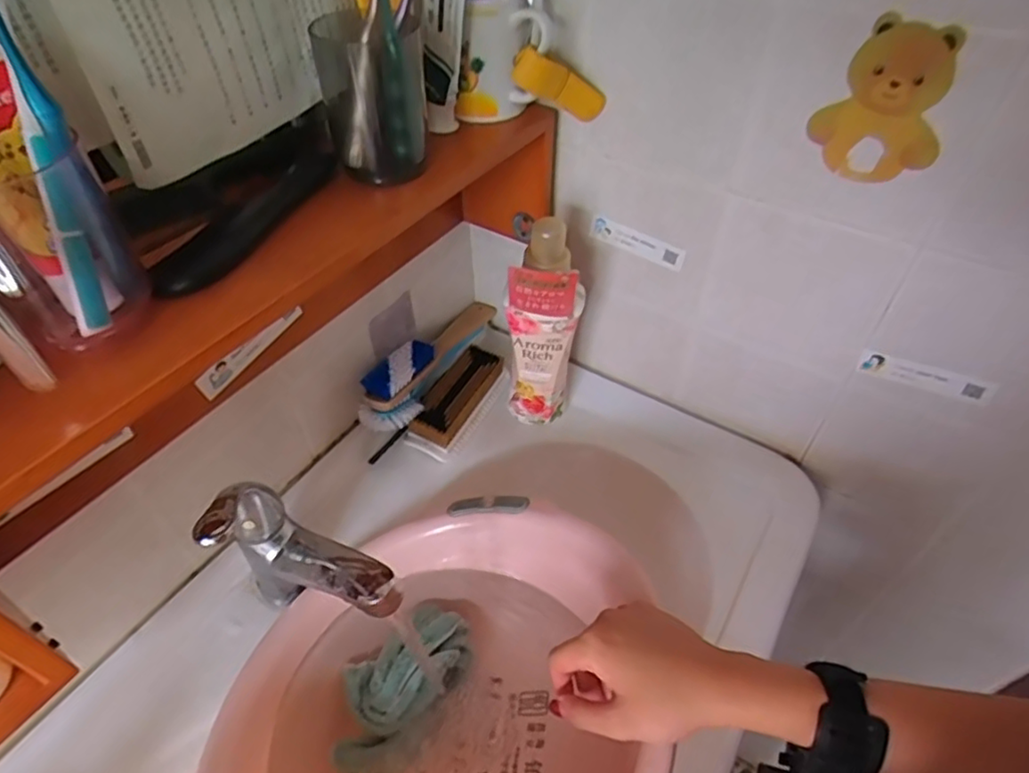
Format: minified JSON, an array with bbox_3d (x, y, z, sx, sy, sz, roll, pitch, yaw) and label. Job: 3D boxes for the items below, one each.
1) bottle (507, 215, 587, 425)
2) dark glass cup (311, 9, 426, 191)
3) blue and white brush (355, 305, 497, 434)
[{"bbox_3d":[0.033,-0.055,0.658,0.071,0.245,0.052,14,48,13],"label":"bottle"},{"bbox_3d":[-0.103,-0.213,0.455,0.072,0.103,0.066,-6,47,-5],"label":"dark glass cup"},{"bbox_3d":[-0.092,-0.035,0.747,0.048,0.080,0.245,17,38,20],"label":"blue and white brush"}]

